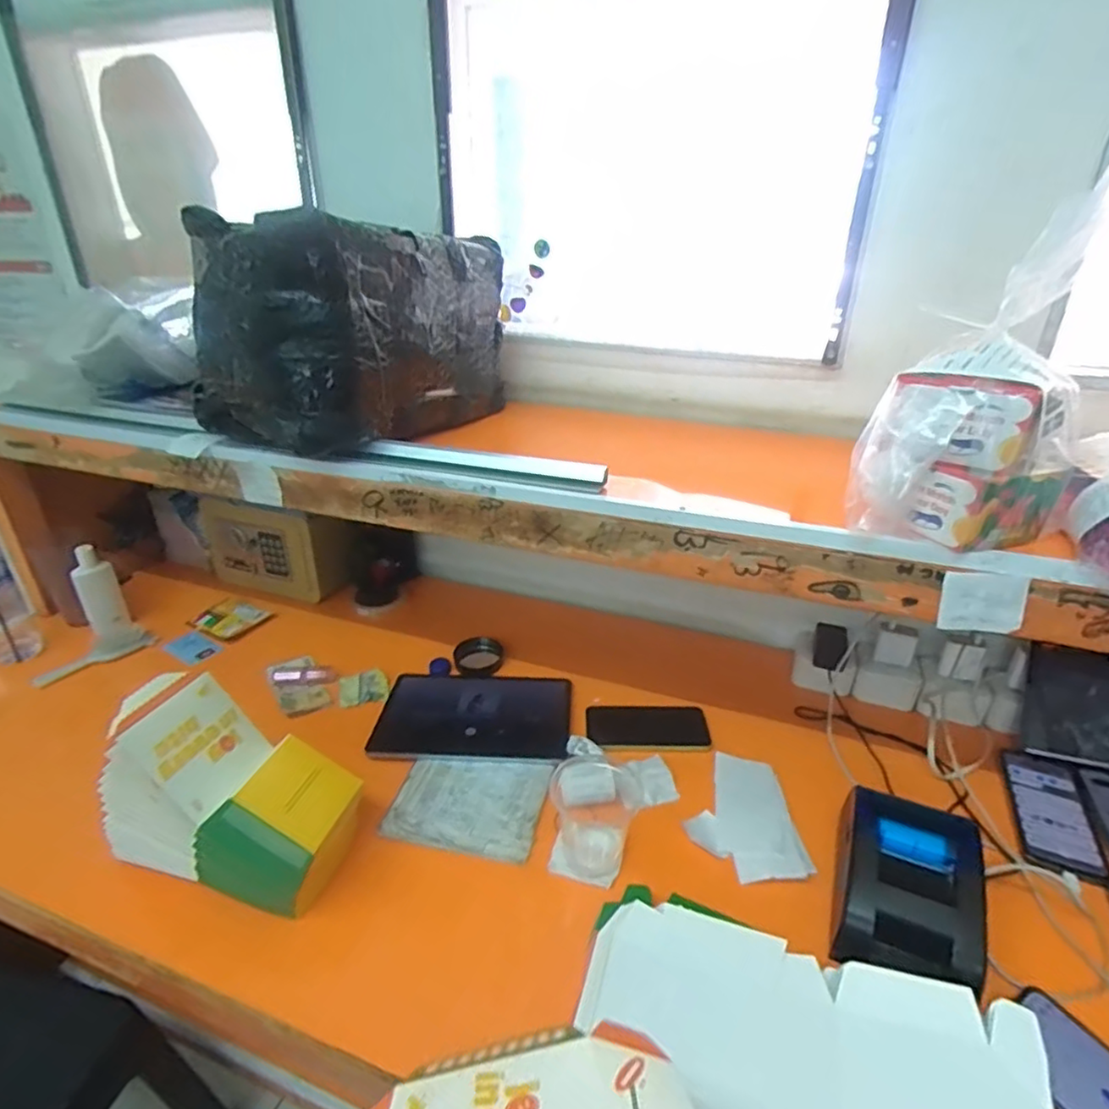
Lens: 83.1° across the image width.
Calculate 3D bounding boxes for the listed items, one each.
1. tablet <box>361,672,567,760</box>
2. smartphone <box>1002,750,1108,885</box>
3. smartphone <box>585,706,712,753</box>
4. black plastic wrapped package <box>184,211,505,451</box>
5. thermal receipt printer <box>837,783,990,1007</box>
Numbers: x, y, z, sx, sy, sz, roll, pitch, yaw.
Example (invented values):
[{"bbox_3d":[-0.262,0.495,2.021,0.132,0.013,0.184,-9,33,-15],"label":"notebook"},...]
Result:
[{"bbox_3d":[-0.105,0.208,0.833,0.248,0.016,0.164,2,28,2],"label":"tablet"},{"bbox_3d":[0.561,0.291,0.709,0.075,0.013,0.166,13,30,21],"label":"smartphone"},{"bbox_3d":[0.121,0.227,0.822,0.155,0.010,0.092,0,28,-2],"label":"smartphone"},{"bbox_3d":[-0.229,-0.274,0.765,0.192,0.218,0.352,17,31,28],"label":"black plastic wrapped package"},{"bbox_3d":[0.319,0.302,0.571,0.114,0.073,0.156,10,29,18],"label":"thermal receipt printer"}]

